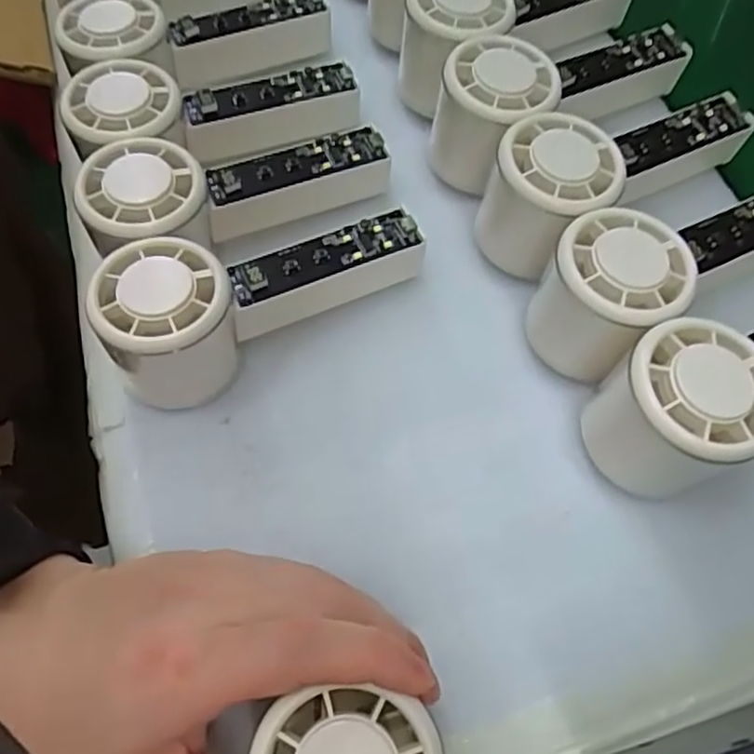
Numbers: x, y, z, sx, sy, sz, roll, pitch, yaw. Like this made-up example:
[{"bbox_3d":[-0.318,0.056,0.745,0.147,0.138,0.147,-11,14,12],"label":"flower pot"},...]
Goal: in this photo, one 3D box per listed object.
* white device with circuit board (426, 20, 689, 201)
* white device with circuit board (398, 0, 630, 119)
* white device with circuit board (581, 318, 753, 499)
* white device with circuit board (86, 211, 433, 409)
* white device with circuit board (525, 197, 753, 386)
[{"bbox_3d":[0.097,-0.155,0.360,0.144,0.059,0.052,-34,66,-14],"label":"white device with circuit board"},{"bbox_3d":[0.082,-0.191,0.393,0.148,0.064,0.056,-21,65,-21],"label":"white device with circuit board"},{"bbox_3d":[0.157,-0.009,0.287,0.148,0.064,0.053,-35,66,-14],"label":"white device with circuit board"},{"bbox_3d":[-0.052,-0.034,0.324,0.151,0.070,0.053,-18,64,-21],"label":"white device with circuit board"},{"bbox_3d":[0.138,-0.058,0.314,0.154,0.061,0.056,-34,66,-14],"label":"white device with circuit board"}]

